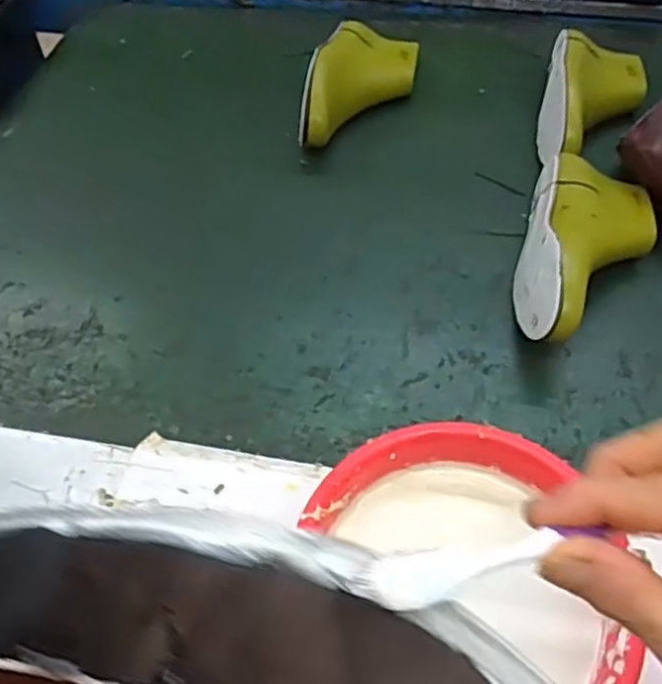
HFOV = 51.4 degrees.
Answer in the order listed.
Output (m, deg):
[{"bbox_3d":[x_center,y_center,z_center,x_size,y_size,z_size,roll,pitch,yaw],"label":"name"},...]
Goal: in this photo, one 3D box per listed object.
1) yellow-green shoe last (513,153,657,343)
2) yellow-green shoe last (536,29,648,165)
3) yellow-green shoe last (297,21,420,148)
[{"bbox_3d":[0.235,-0.086,0.621,0.116,0.072,0.238,13,54,12],"label":"yellow-green shoe last"},{"bbox_3d":[0.293,-0.269,0.764,0.109,0.073,0.239,13,54,12],"label":"yellow-green shoe last"},{"bbox_3d":[0.035,-0.298,0.805,0.104,0.076,0.229,10,54,9],"label":"yellow-green shoe last"}]

